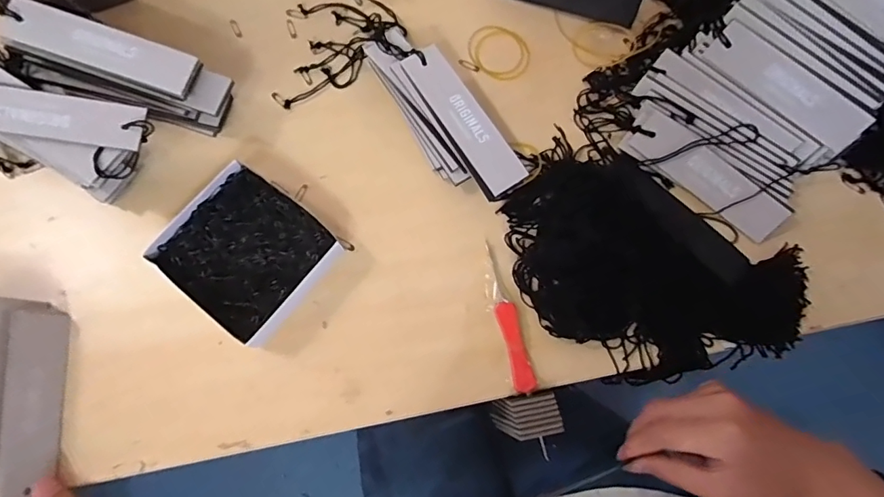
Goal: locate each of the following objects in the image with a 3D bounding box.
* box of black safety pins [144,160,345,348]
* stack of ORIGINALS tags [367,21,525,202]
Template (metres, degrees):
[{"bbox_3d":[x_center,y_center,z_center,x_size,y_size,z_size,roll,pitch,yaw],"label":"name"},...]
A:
[{"bbox_3d":[-0.141,0.004,0.358,0.111,0.027,0.096,38,78,7],"label":"box of black safety pins"},{"bbox_3d":[0.001,-0.104,0.381,0.053,0.037,0.159,-32,79,-9],"label":"stack of ORIGINALS tags"}]

